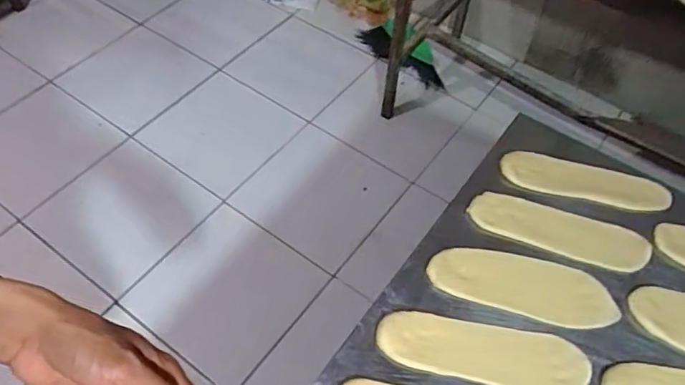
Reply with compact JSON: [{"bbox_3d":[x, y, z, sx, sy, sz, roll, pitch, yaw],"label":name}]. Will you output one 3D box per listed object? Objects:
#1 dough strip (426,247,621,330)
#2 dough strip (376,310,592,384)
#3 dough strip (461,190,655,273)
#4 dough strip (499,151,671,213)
[{"bbox_3d":[0.196,0.098,0.611,0.198,0.009,0.069,15,54,8],"label":"dough strip"},{"bbox_3d":[0.141,0.161,0.565,0.208,0.010,0.062,9,53,4],"label":"dough strip"},{"bbox_3d":[0.250,0.043,0.654,0.202,0.010,0.058,17,54,9],"label":"dough strip"},{"bbox_3d":[0.297,-0.017,0.697,0.199,0.014,0.057,12,53,6],"label":"dough strip"}]

